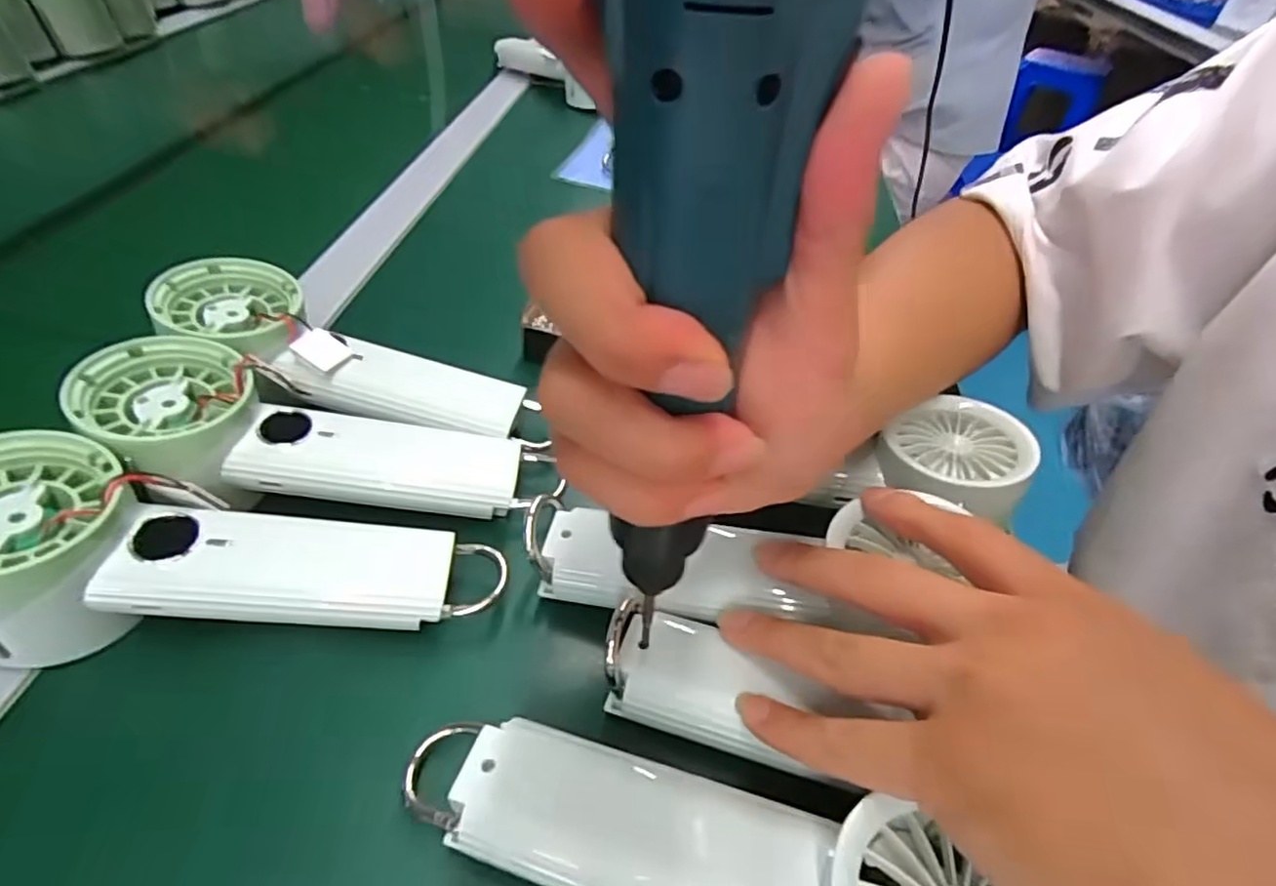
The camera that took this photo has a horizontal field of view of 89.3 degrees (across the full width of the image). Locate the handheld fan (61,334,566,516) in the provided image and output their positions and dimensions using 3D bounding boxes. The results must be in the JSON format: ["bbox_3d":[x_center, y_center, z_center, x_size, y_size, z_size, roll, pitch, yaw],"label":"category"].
[{"bbox_3d":[-0.137,0.006,0.284,0.187,0.032,0.068,14,43,-13],"label":"handheld fan"}]

